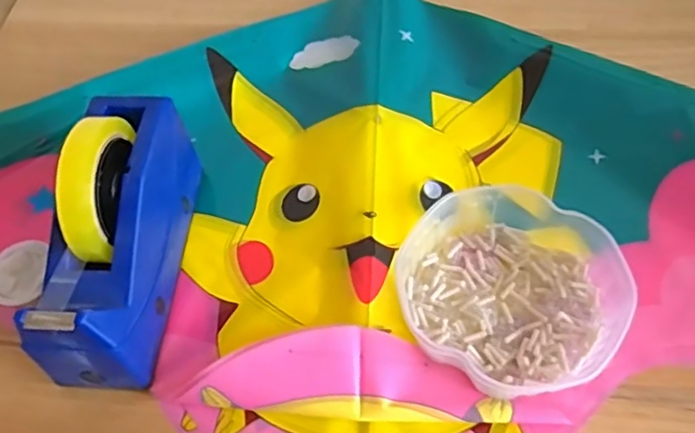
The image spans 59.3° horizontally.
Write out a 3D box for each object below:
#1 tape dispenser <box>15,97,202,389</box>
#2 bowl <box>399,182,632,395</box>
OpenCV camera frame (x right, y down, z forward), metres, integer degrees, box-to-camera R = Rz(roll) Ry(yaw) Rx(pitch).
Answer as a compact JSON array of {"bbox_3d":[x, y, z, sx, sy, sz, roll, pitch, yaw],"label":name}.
[{"bbox_3d":[-0.169,0.007,0.438,0.070,0.130,0.200,2,56,5],"label":"tape dispenser"},{"bbox_3d":[0.117,0.050,0.444,0.153,0.042,0.150,-2,56,3],"label":"bowl"}]

